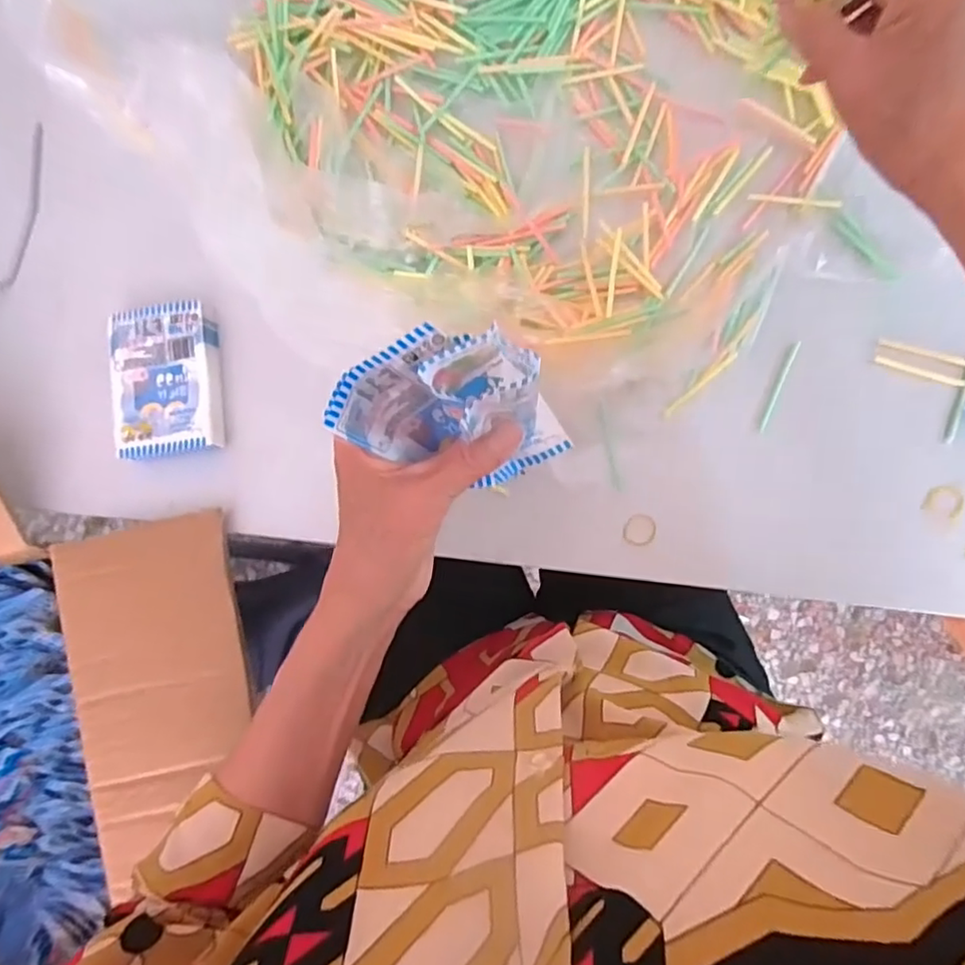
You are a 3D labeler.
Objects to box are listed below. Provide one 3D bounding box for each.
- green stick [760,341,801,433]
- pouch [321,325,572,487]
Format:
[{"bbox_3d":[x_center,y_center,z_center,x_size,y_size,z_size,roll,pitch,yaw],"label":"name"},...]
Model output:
[{"bbox_3d":[0.195,-0.063,0.395,0.005,0.004,0.063,23,89,3],"label":"green stick"},{"bbox_3d":[-0.010,-0.033,0.263,0.094,0.081,0.058,18,89,3],"label":"pouch"}]

